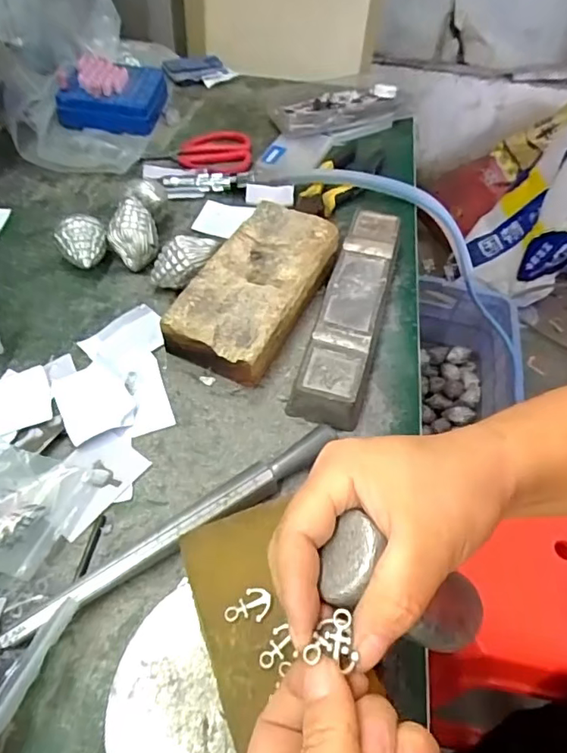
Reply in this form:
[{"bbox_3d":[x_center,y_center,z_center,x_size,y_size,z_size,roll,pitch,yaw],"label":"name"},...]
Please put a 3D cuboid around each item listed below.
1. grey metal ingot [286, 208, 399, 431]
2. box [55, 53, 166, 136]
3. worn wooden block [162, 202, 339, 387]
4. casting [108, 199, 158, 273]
[{"bbox_3d":[0.064,-0.066,0.486,0.060,0.039,0.248,14,51,7],"label":"grey metal ingot"},{"bbox_3d":[-0.223,-0.377,0.699,0.127,0.052,0.105,4,51,1],"label":"box"},{"bbox_3d":[-0.026,-0.082,0.484,0.094,0.054,0.180,22,53,13],"label":"worn wooden block"},{"bbox_3d":[-0.149,-0.140,0.529,0.045,0.046,0.062,-9,52,-11],"label":"casting"}]

